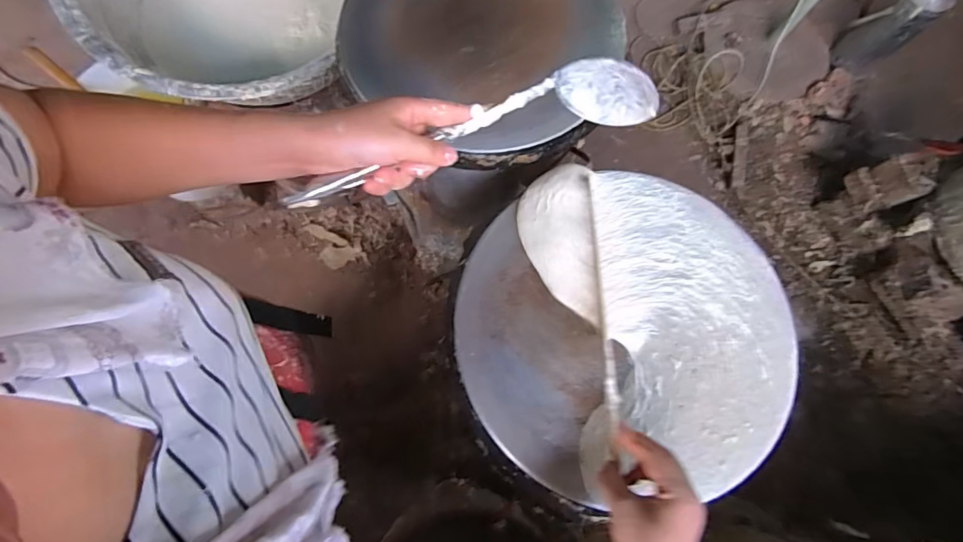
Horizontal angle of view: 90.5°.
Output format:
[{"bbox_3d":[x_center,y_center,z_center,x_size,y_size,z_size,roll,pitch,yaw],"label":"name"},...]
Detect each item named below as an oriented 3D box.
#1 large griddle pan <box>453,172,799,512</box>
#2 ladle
[{"bbox_3d":[0.157,0.057,0.516,0.355,0.021,0.336,-3,74,-3],"label":"large griddle pan"},{"bbox_3d":[-0.005,-0.116,0.411,0.318,0.060,0.060,-20,75,-13],"label":"ladle"}]

